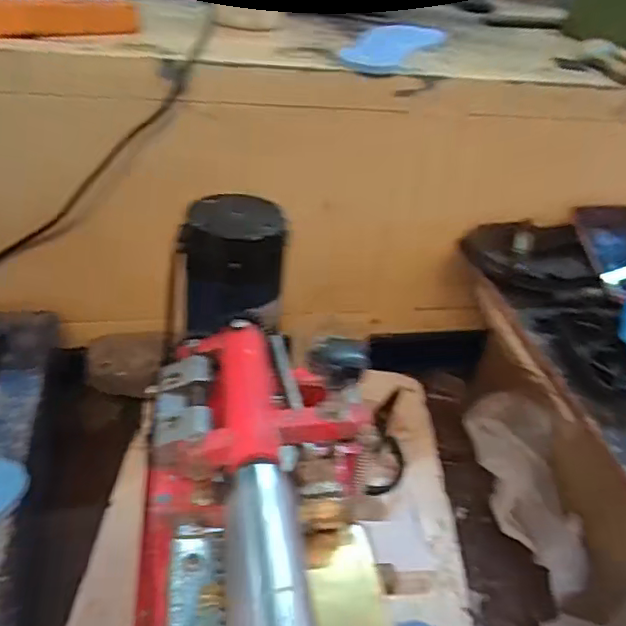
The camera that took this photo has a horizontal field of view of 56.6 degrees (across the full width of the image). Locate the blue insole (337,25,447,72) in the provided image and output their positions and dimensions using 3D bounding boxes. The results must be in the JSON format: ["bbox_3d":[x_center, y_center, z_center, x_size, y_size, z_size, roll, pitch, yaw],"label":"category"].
[{"bbox_3d":[0.098,-0.321,0.695,0.092,0.008,0.257,16,37,11],"label":"blue insole"}]

